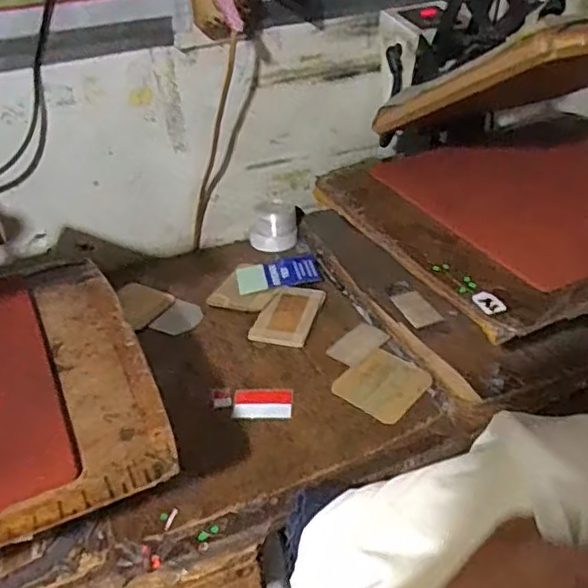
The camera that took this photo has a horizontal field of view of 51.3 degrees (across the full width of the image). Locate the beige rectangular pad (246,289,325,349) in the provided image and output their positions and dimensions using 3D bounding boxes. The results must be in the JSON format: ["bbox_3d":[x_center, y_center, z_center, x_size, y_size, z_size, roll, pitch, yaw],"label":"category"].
[{"bbox_3d":[-0.007,0.033,1.012,0.088,0.009,0.155,9,38,16],"label":"beige rectangular pad"}]

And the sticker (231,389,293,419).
[{"bbox_3d":[-0.043,0.153,0.860,0.082,0.004,0.050,-2,37,1],"label":"sticker"}]

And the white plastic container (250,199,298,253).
[{"bbox_3d":[-0.041,-0.137,1.206,0.096,0.070,0.089,-1,37,2],"label":"white plastic container"}]

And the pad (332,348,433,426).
[{"bbox_3d":[0.128,0.129,0.879,0.108,0.005,0.121,26,45,33],"label":"pad"}]

